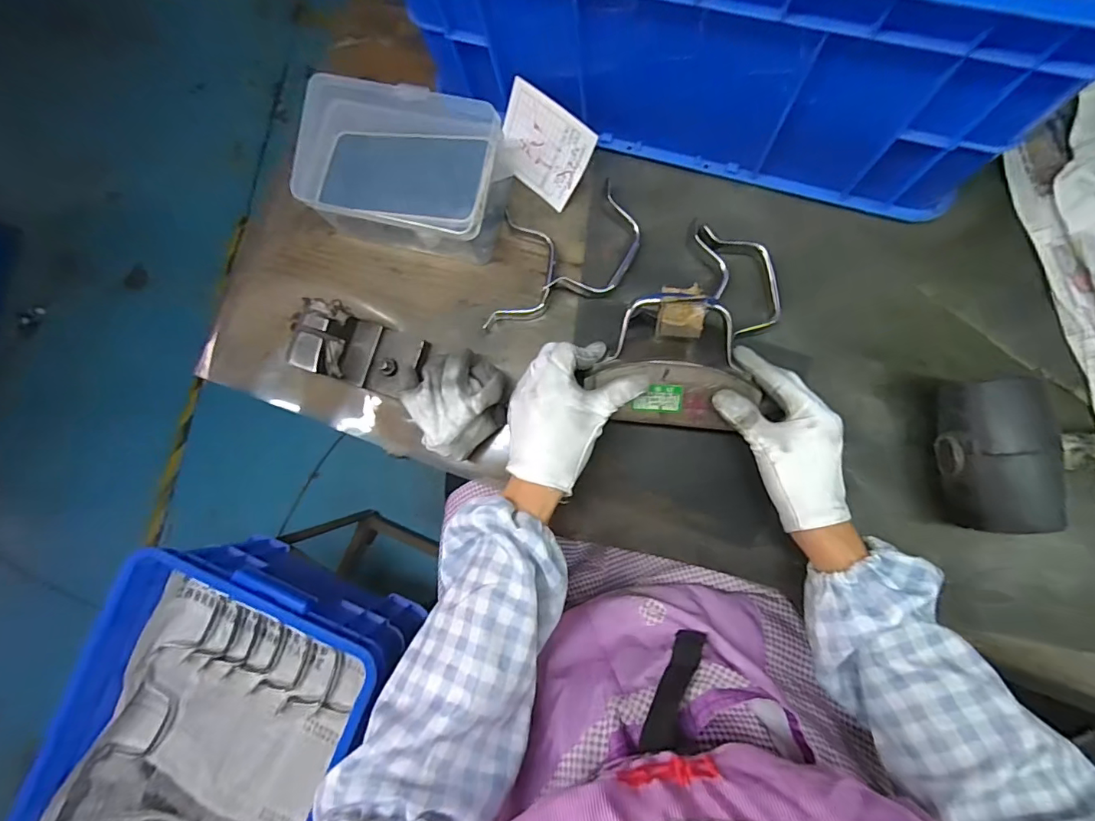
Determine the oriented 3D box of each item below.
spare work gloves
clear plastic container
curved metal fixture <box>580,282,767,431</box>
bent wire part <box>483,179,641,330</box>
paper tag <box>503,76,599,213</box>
[{"bbox_3d":[-0.080,-0.007,0.457,0.078,0.068,0.091,31,87,9],"label":"spare work gloves"},{"bbox_3d":[-0.130,-0.223,0.472,0.180,0.094,0.119,16,85,8],"label":"clear plastic container"},{"bbox_3d":[0.100,-0.043,0.393,0.129,0.054,0.106,4,85,8],"label":"curved metal fixture"},{"bbox_3d":[0.008,-0.153,0.482,0.161,0.029,0.110,-14,83,6],"label":"bent wire part"},{"bbox_3d":[-0.005,-0.252,0.480,0.092,0.078,0.006,40,47,4],"label":"paper tag"}]

